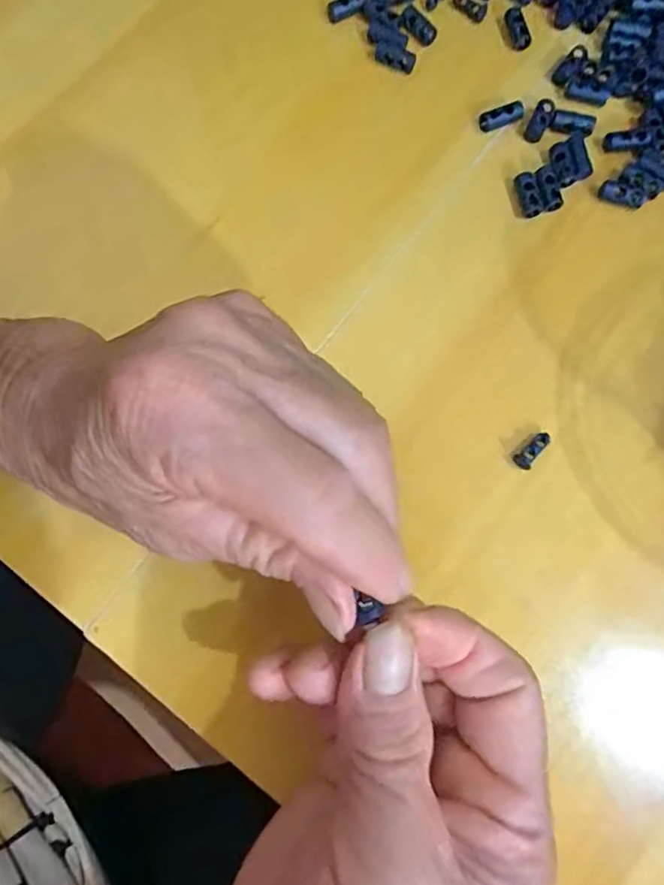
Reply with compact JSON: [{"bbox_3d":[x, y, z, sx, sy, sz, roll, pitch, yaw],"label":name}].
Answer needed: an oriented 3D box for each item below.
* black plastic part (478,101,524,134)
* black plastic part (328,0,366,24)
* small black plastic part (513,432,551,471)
[{"bbox_3d":[0.075,-0.143,0.255,0.020,0.005,0.007,-19,78,-6],"label":"black plastic part"},{"bbox_3d":[0.007,-0.201,0.266,0.019,0.004,0.009,-22,78,-6],"label":"black plastic part"},{"bbox_3d":[0.078,0.003,0.223,0.018,0.005,0.007,-39,80,-10],"label":"small black plastic part"}]

